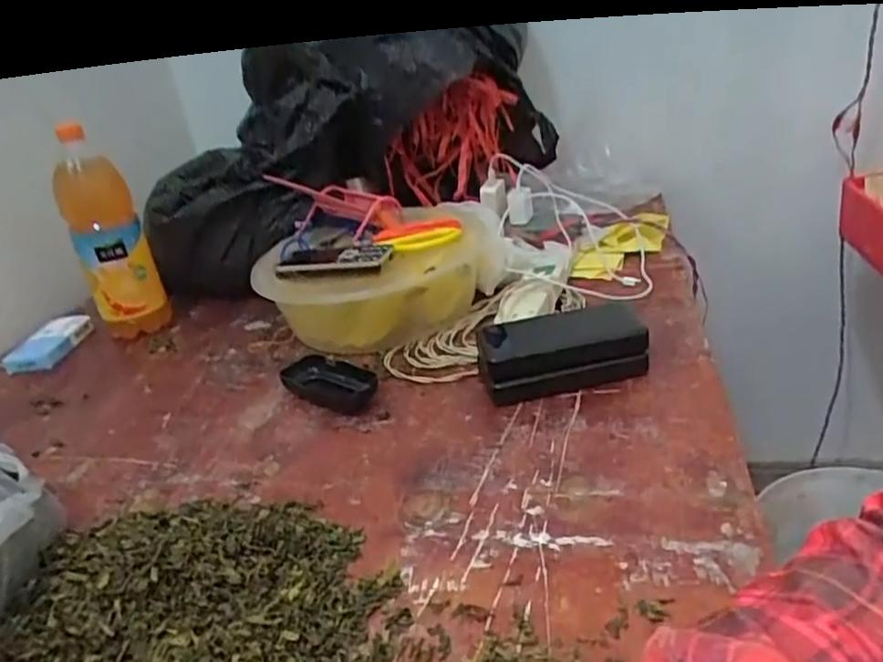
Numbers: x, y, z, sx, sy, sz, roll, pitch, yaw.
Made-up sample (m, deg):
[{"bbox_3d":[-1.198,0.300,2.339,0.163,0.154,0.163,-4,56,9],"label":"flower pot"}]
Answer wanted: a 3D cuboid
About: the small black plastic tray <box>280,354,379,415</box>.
[{"bbox_3d":[-0.115,0.055,0.695,0.115,0.025,0.053,15,34,37],"label":"small black plastic tray"}]

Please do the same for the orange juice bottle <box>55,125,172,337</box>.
[{"bbox_3d":[-0.437,-0.118,0.871,0.086,0.258,0.076,-20,29,-23],"label":"orange juice bottle"}]

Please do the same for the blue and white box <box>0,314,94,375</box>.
[{"bbox_3d":[-0.532,0.015,0.901,0.071,0.027,0.130,-4,27,7],"label":"blue and white box"}]

